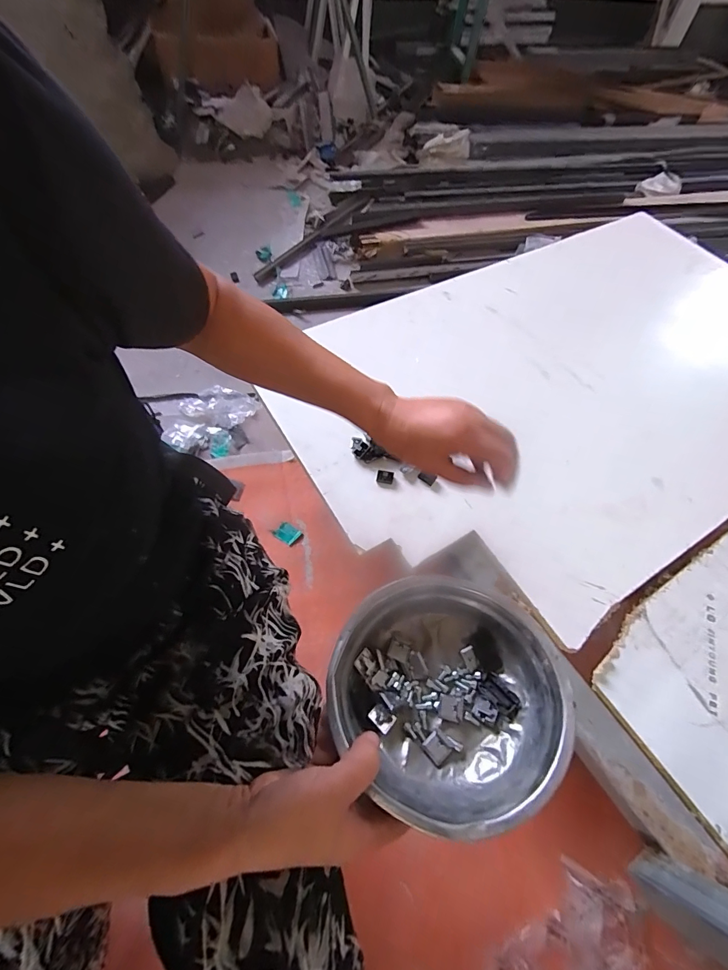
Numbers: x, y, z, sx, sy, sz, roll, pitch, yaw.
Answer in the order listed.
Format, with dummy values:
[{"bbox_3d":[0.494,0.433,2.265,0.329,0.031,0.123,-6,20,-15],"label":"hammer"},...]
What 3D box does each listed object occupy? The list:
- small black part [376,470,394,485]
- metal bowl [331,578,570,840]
[{"bbox_3d":[0.035,-0.013,0.685,0.027,0.010,0.019,10,61,2],"label":"small black part"},{"bbox_3d":[0.063,0.167,0.342,0.174,0.070,0.169,1,61,-2],"label":"metal bowl"}]

